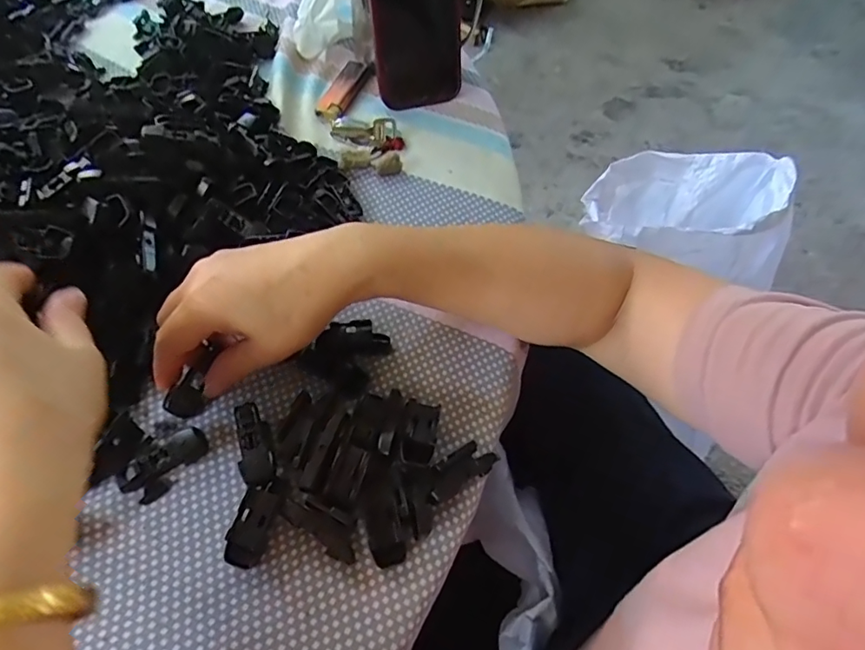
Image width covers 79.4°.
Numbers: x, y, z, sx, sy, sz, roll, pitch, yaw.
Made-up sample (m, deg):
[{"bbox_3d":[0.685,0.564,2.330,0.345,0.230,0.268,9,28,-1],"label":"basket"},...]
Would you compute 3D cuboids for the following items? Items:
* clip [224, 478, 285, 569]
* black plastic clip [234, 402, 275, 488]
[{"bbox_3d":[-0.092,0.103,0.274,0.020,0.017,0.044,18,59,7],"label":"clip"},{"bbox_3d":[-0.100,0.068,0.292,0.017,0.015,0.048,-18,62,-15],"label":"black plastic clip"}]

